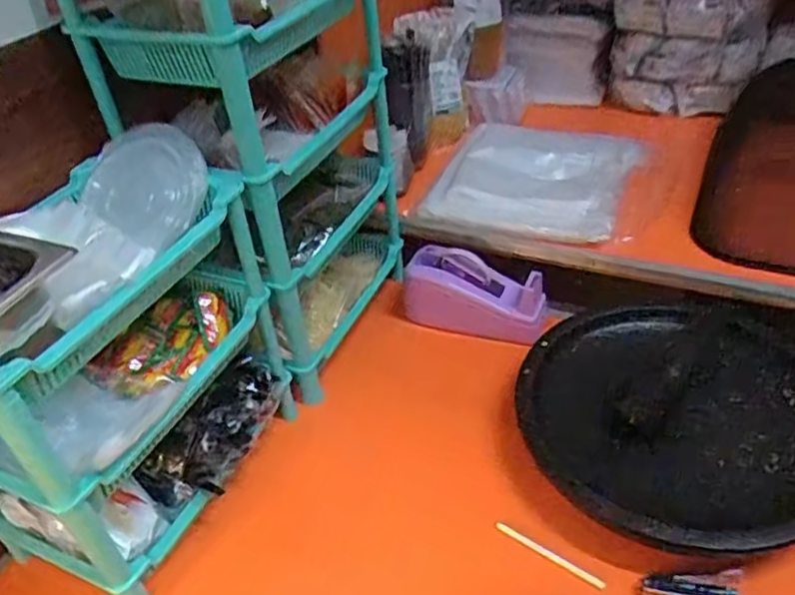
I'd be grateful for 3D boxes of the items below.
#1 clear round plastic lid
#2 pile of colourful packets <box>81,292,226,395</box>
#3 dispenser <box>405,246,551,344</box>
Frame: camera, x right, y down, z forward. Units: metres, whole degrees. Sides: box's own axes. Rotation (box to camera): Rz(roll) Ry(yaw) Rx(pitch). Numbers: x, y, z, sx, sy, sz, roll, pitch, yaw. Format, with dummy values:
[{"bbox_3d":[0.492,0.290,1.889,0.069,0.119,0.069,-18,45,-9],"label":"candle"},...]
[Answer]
[{"bbox_3d":[-0.239,-0.110,0.628,0.098,0.111,0.019,33,5,-7],"label":"clear round plastic lid"},{"bbox_3d":[-0.244,0.049,0.692,0.082,0.047,0.139,7,40,16],"label":"pile of colourful packets"},{"bbox_3d":[0.102,-0.006,0.908,0.203,0.103,0.061,17,43,26],"label":"dispenser"}]

